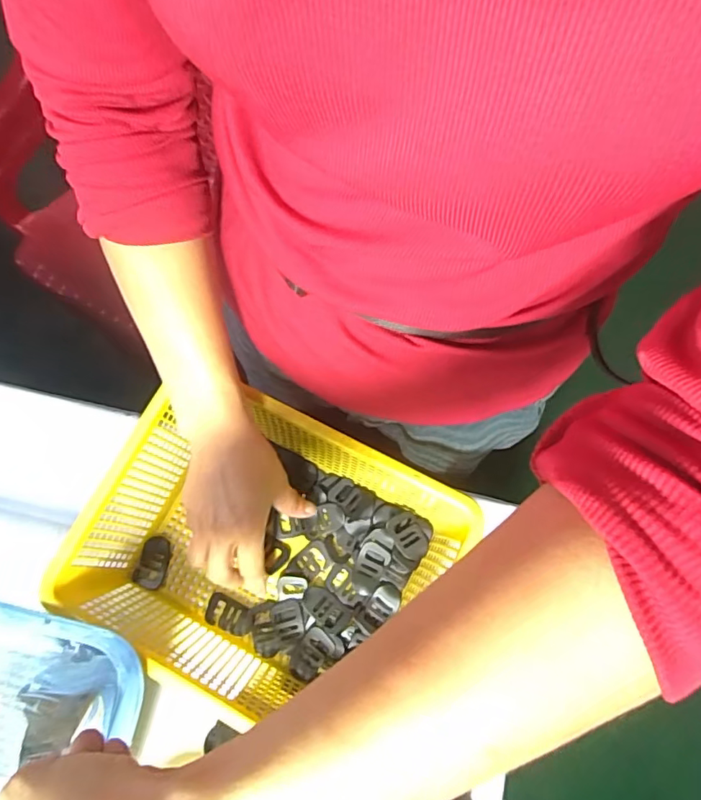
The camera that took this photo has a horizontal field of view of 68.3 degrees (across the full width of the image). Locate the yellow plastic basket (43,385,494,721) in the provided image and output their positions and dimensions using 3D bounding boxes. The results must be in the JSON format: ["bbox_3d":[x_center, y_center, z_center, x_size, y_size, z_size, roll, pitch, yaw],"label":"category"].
[{"bbox_3d":[-0.062,0.115,0.412,0.257,0.095,0.192,24,77,8],"label":"yellow plastic basket"}]

